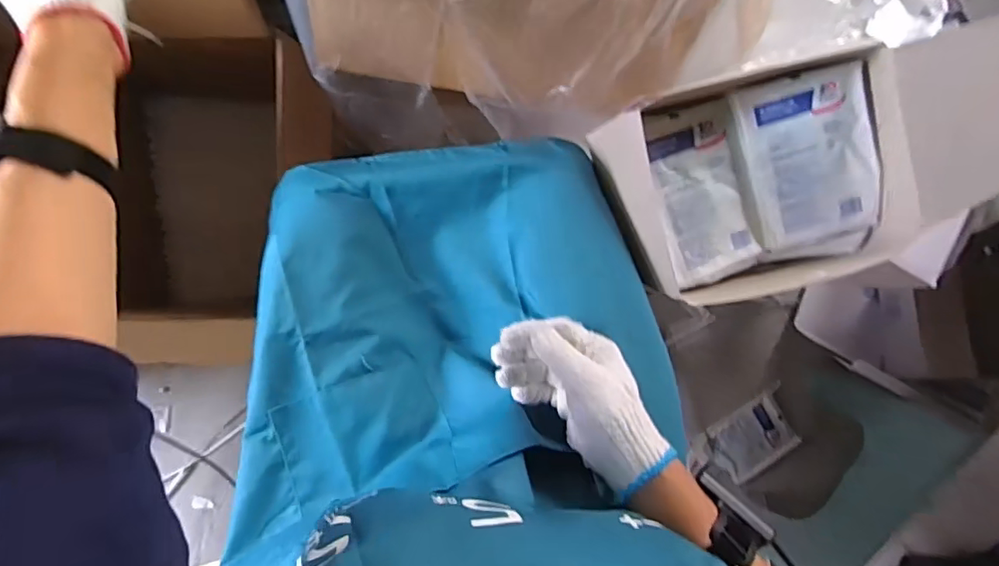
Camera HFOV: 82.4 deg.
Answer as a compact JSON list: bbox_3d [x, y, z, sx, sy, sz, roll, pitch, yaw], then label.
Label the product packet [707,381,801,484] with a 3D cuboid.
[{"bbox_3d":[0.499,0.300,1.117,0.184,0.015,0.118,-28,86,-14],"label":"product packet"}]

